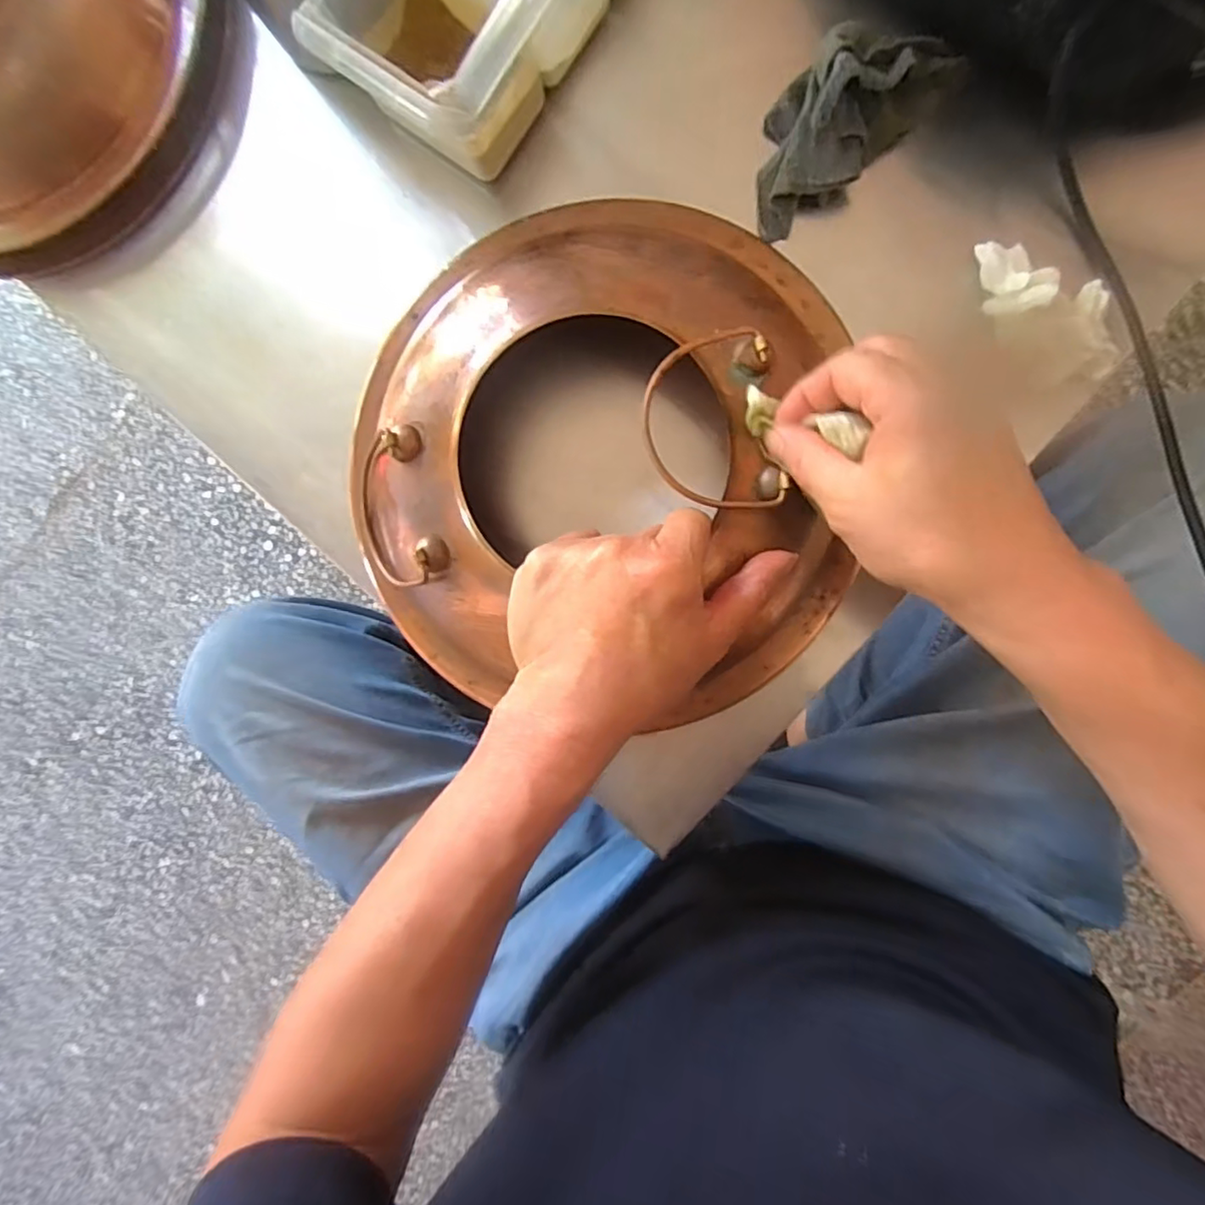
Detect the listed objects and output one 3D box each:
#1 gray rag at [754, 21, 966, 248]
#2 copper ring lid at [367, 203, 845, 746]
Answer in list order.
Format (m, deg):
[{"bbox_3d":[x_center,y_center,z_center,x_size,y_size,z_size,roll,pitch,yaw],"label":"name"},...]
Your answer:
[{"bbox_3d":[0.119,-0.246,0.307,0.113,0.046,0.058,-41,86,7],"label":"gray rag"},{"bbox_3d":[-0.008,-0.081,0.330,0.279,0.051,0.275,0,92,9],"label":"copper ring lid"}]

